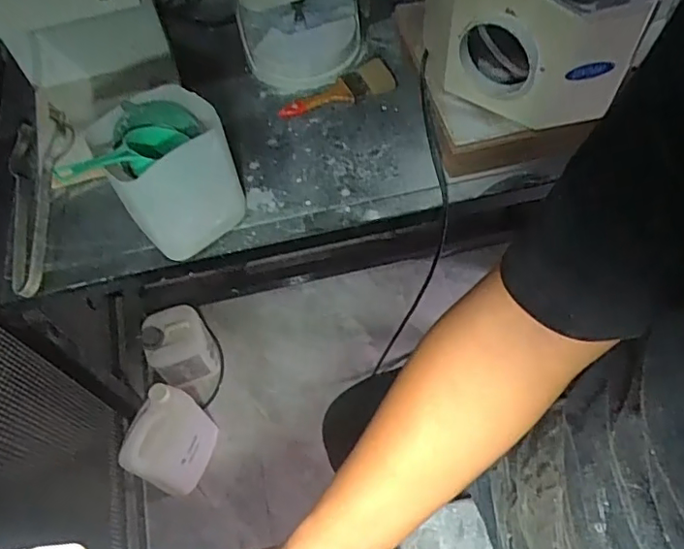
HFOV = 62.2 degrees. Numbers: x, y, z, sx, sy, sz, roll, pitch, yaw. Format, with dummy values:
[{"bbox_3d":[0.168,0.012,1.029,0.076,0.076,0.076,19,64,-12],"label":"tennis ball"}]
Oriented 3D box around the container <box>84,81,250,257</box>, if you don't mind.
[{"bbox_3d":[-0.225,-0.133,0.774,0.150,0.176,0.132,-31,63,-14],"label":"container"}]

